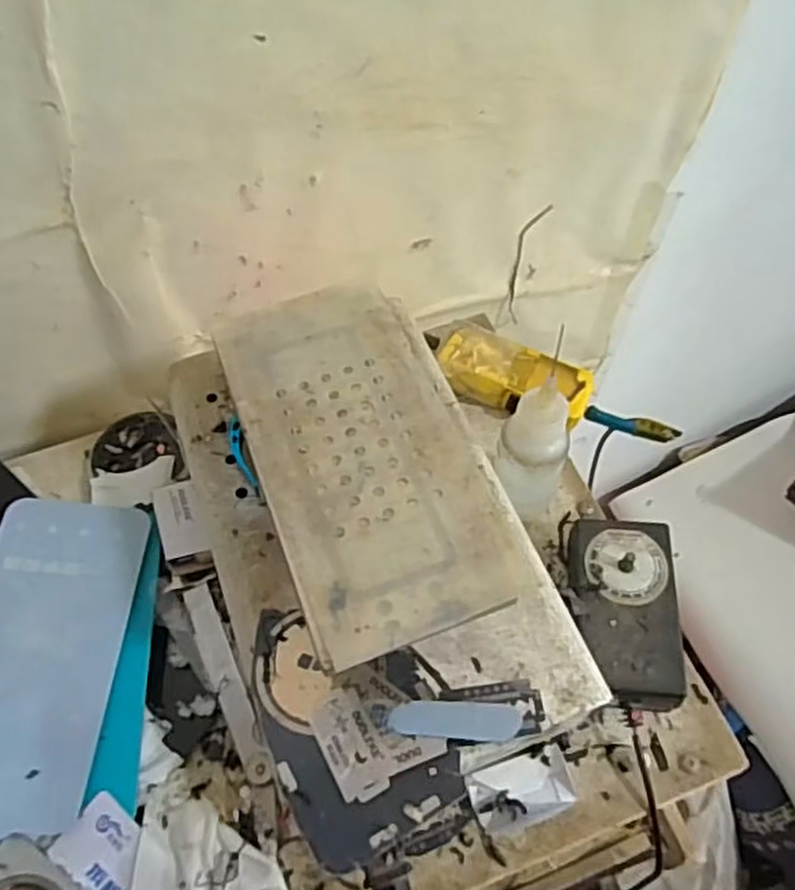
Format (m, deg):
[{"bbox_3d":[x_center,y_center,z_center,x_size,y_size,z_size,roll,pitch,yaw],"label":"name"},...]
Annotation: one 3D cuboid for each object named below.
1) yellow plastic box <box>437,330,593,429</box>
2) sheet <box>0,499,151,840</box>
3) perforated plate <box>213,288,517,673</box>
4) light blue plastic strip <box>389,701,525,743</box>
[{"bbox_3d":[0.072,-0.042,0.457,0.088,0.022,0.040,20,59,13],"label":"yellow plastic box"},{"bbox_3d":[-0.179,0.104,0.379,0.078,0.008,0.160,5,60,-1],"label":"sheet"},{"bbox_3d":[-0.015,-0.001,0.308,0.085,0.004,0.167,-19,59,-8],"label":"perforated plate"},{"bbox_3d":[0.023,0.108,0.296,0.050,0.004,0.014,1,60,7],"label":"light blue plastic strip"}]

